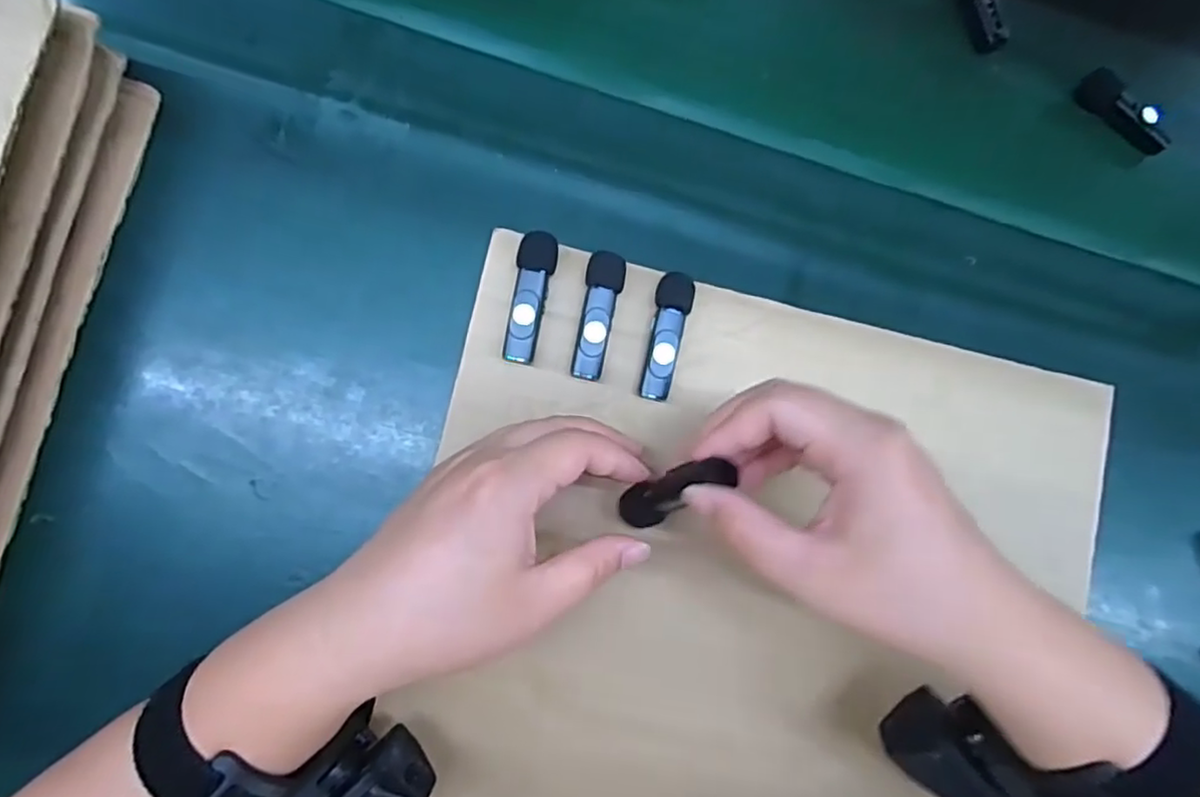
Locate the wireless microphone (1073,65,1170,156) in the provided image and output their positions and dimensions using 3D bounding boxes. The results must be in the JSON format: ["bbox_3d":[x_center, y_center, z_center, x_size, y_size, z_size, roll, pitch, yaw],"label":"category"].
[{"bbox_3d":[0.328,-0.179,0.411,0.021,0.019,0.064,-34,77,-9],"label":"wireless microphone"}]

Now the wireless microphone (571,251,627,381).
[{"bbox_3d":[-0.001,-0.041,0.329,0.018,0.017,0.062,9,84,-7],"label":"wireless microphone"}]

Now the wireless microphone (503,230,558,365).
[{"bbox_3d":[-0.034,-0.049,0.326,0.018,0.015,0.064,8,84,-7],"label":"wireless microphone"}]

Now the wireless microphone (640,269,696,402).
[{"bbox_3d":[0.033,-0.031,0.334,0.018,0.015,0.064,12,83,-7],"label":"wireless microphone"}]

